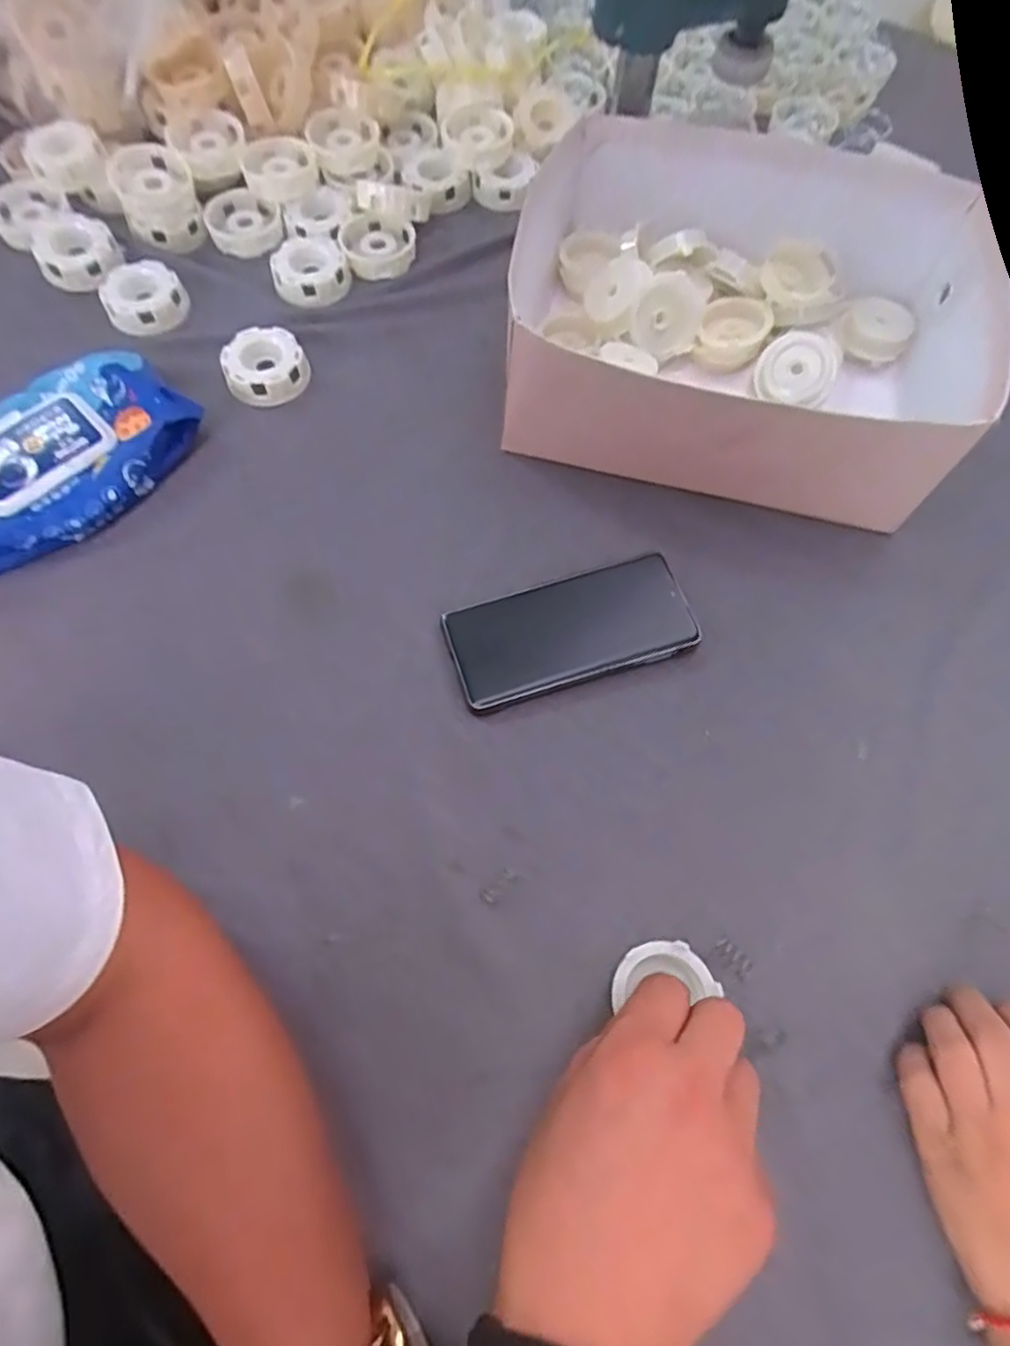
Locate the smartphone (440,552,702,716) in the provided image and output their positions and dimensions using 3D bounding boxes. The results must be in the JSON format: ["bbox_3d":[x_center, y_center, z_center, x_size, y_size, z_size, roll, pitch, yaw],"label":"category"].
[{"bbox_3d":[0.043,-0.027,0.423,0.156,0.011,0.071,-17,69,-7],"label":"smartphone"}]

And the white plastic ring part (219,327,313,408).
[{"bbox_3d":[-0.184,-0.236,0.498,0.061,0.022,0.061,-24,70,-10],"label":"white plastic ring part"}]

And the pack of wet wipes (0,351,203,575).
[{"bbox_3d":[-0.314,-0.141,0.445,0.115,0.034,0.198,39,73,14],"label":"pack of wet wipes"}]

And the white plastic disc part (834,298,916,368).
[{"bbox_3d":[0.296,-0.274,0.524,0.056,0.023,0.057,0,68,-1],"label":"white plastic disc part"}]

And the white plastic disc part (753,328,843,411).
[{"bbox_3d":[0.225,-0.232,0.499,0.057,0.021,0.058,3,99,20],"label":"white plastic disc part"}]

